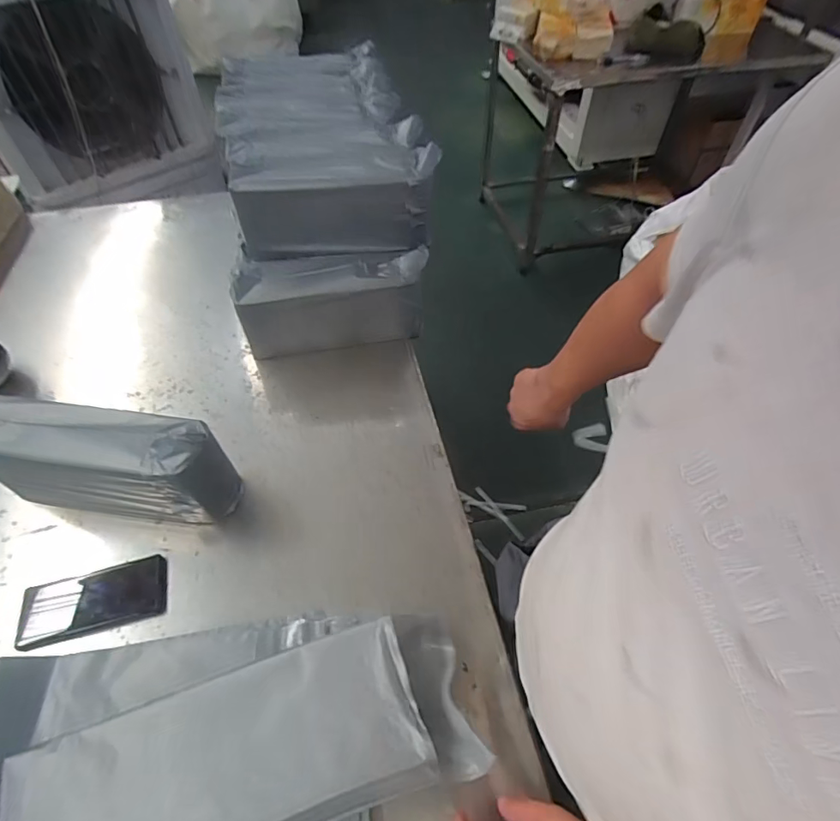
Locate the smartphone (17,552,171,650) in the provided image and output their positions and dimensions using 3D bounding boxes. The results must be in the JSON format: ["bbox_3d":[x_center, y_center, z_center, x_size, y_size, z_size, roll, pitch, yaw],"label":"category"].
[{"bbox_3d":[-0.409,0.235,0.609,0.168,0.019,0.082,-14,51,-11],"label":"smartphone"}]

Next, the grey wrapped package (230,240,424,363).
[{"bbox_3d":[-0.151,-0.192,0.848,0.302,0.152,0.096,-9,53,-8],"label":"grey wrapped package"}]

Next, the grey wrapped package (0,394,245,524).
[{"bbox_3d":[-0.416,0.066,0.648,0.320,0.159,0.094,9,53,6],"label":"grey wrapped package"}]

